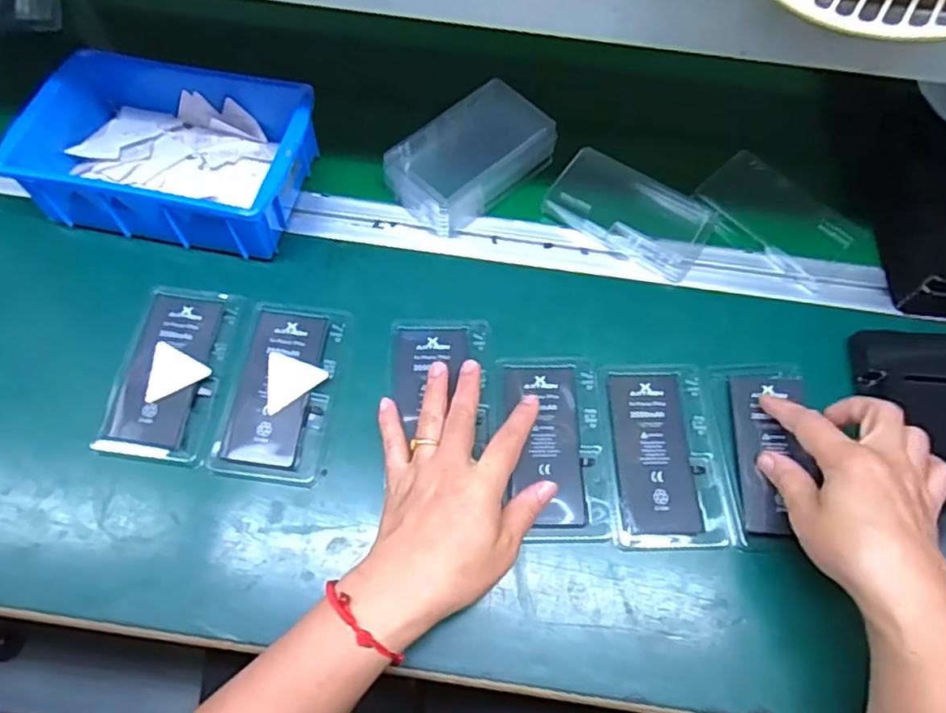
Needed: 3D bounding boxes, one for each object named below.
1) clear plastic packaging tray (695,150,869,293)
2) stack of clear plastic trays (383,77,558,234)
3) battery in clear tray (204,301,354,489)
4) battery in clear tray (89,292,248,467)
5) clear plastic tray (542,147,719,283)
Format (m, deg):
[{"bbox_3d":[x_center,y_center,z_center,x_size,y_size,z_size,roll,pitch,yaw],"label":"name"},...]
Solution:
[{"bbox_3d":[0.253,-0.116,0.524,0.124,0.019,0.074,43,70,16],"label":"clear plastic packaging tray"},{"bbox_3d":[-0.002,-0.164,0.515,0.130,0.038,0.078,-41,75,-15],"label":"stack of clear plastic trays"},{"bbox_3d":[-0.133,0.023,0.437,0.074,0.008,0.127,9,65,2],"label":"battery in clear tray"},{"bbox_3d":[-0.214,0.009,0.443,0.073,0.006,0.127,8,65,2],"label":"battery in clear tray"},{"bbox_3d":[0.132,-0.122,0.520,0.129,0.021,0.080,31,68,12],"label":"clear plastic tray"}]

